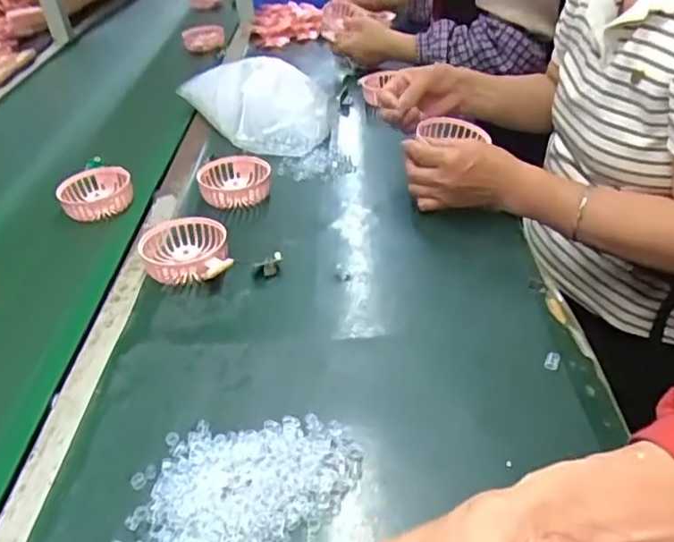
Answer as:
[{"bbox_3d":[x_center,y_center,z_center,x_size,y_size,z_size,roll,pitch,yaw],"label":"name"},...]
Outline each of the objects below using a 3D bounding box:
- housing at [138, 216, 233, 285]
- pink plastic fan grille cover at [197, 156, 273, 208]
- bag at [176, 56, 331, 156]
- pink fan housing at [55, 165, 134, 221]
[{"bbox_3d":[-0.156,-0.021,0.630,0.086,0.035,0.097,-11,36,-6],"label":"housing"},{"bbox_3d":[-0.126,-0.112,0.755,0.085,0.035,0.086,-11,36,-6],"label":"pink plastic fan grille cover"},{"bbox_3d":[-0.117,-0.258,0.915,0.168,0.082,0.283,-21,39,-19],"label":"bag"},{"bbox_3d":[-0.303,-0.096,0.766,0.089,0.045,0.073,-28,41,-26],"label":"pink fan housing"}]

